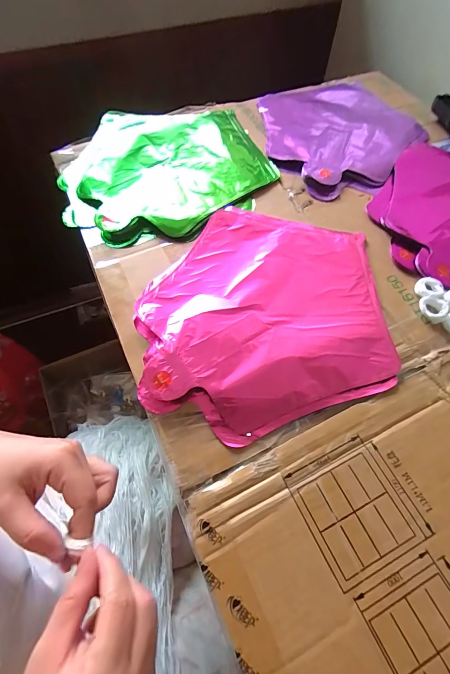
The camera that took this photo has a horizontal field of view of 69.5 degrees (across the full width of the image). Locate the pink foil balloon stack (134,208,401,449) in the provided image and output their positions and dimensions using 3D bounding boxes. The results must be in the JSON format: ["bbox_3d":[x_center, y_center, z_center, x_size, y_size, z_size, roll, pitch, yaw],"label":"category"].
[{"bbox_3d":[0.038,-0.029,0.321,0.229,0.015,0.239,-1,62,-2],"label":"pink foil balloon stack"}]

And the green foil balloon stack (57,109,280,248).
[{"bbox_3d":[-0.080,-0.221,0.418,0.254,0.013,0.246,-21,64,-12],"label":"green foil balloon stack"}]

